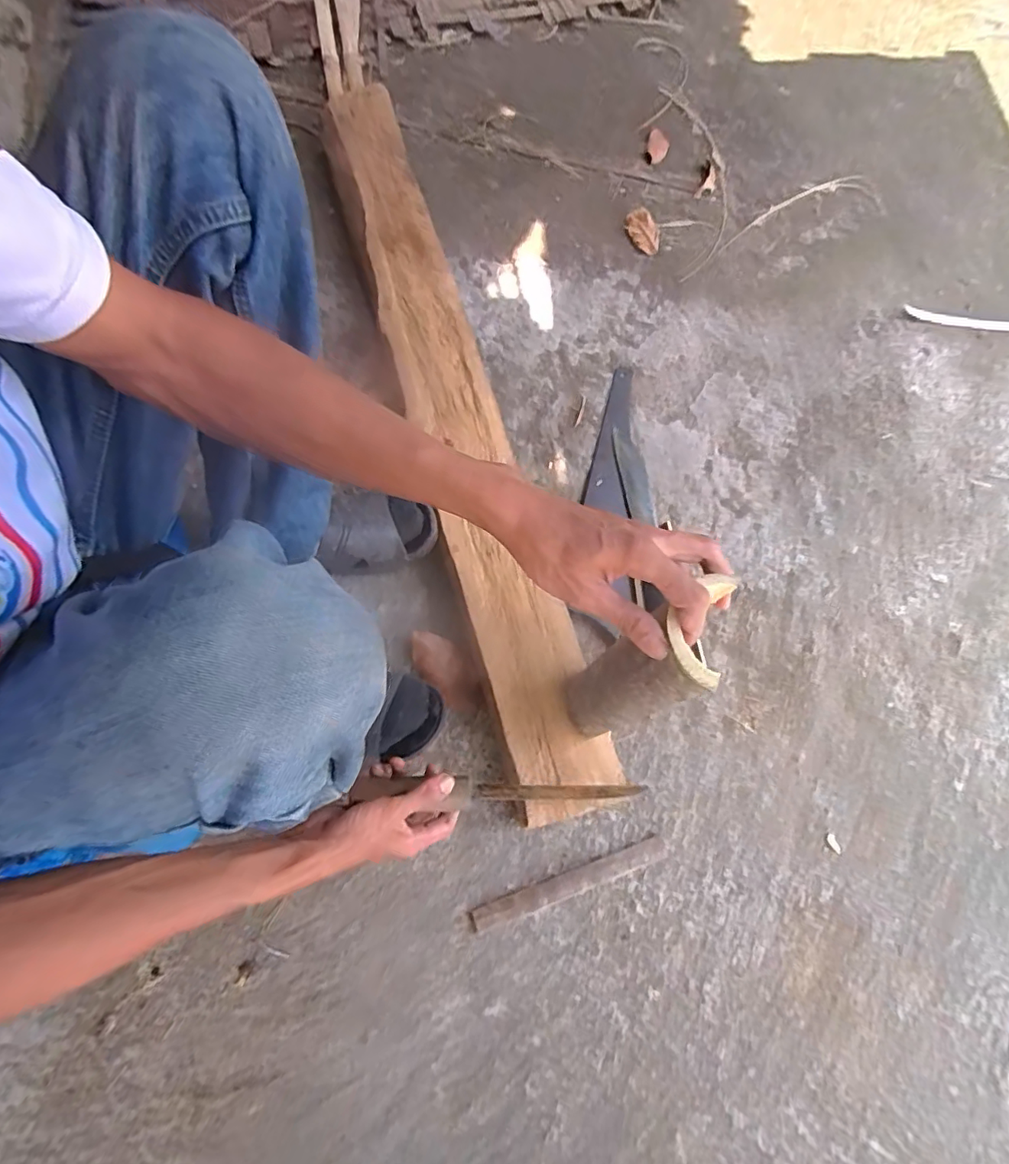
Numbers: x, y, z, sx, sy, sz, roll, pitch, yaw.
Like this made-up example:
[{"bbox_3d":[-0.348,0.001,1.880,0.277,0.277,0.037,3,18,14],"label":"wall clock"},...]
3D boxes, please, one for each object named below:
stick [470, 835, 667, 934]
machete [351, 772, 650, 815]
[{"bbox_3d":[0.075,0.334,0.612,0.228,0.011,0.026,-17,75,-7],"label":"stick"},{"bbox_3d":[-0.002,0.211,0.548,0.291,0.021,0.029,7,73,-14],"label":"machete"}]

